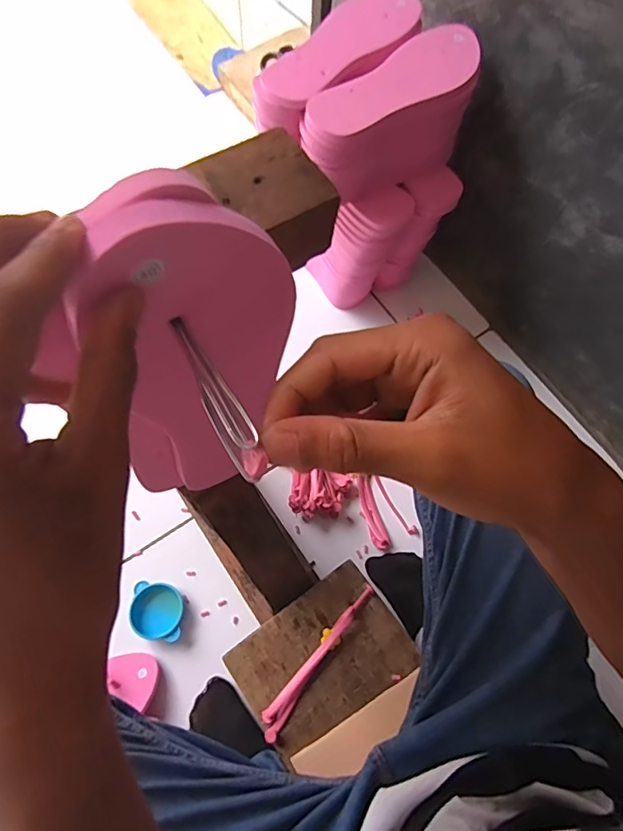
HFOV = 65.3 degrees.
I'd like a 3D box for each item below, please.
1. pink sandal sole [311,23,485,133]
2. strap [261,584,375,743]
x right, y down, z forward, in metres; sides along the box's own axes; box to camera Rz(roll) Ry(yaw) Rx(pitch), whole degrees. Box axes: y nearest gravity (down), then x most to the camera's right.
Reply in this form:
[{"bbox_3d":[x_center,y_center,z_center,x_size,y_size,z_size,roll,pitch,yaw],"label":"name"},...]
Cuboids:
[{"bbox_3d":[0.113,-0.406,0.586,0.242,0.011,0.088,-40,75,-16],"label":"pink sandal sole"},{"bbox_3d":[0.008,0.287,0.582,0.025,0.014,0.201,36,72,12],"label":"strap"}]

